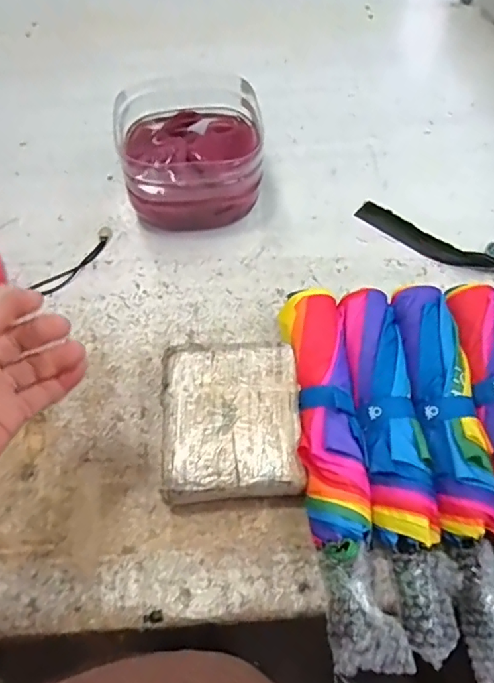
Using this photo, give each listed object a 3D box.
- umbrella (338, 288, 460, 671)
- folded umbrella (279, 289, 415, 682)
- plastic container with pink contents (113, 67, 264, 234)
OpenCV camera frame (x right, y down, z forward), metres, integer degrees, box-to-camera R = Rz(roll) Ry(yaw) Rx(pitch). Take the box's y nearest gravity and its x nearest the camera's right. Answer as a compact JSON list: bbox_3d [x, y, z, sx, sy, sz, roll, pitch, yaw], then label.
[{"bbox_3d":[0.121,0.086,0.451,0.054,0.051,0.280,-6,61,-1],"label":"umbrella"},{"bbox_3d":[0.073,0.100,0.441,0.053,0.060,0.310,-6,64,0],"label":"folded umbrella"},{"bbox_3d":[-0.063,-0.209,0.586,0.148,0.092,0.145,-6,61,-1],"label":"plastic container with pink contents"}]

